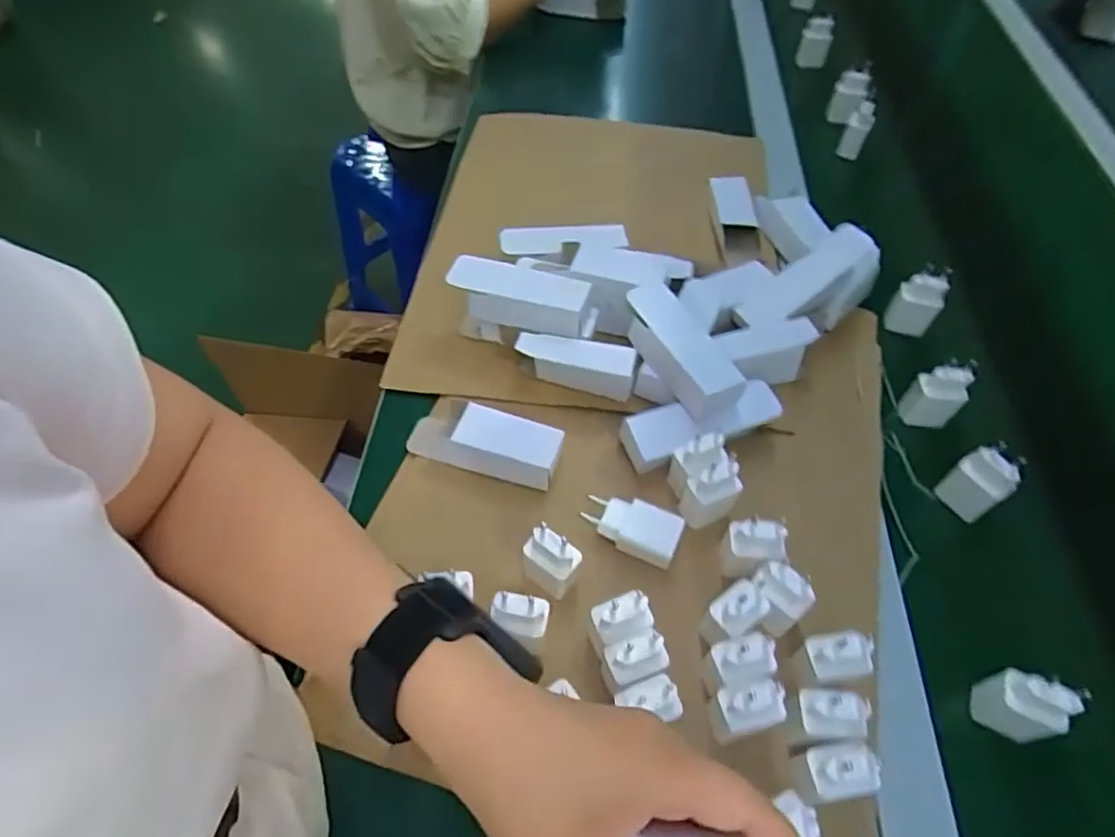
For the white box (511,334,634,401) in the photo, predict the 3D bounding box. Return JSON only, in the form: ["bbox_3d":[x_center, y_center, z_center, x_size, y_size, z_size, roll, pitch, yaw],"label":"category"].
[{"bbox_3d":[0.017,-0.050,0.592,0.108,0.046,0.031,14,57,9],"label":"white box"}]

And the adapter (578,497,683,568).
[{"bbox_3d":[0.059,0.087,0.509,0.076,0.024,0.037,18,57,12],"label":"adapter"}]

